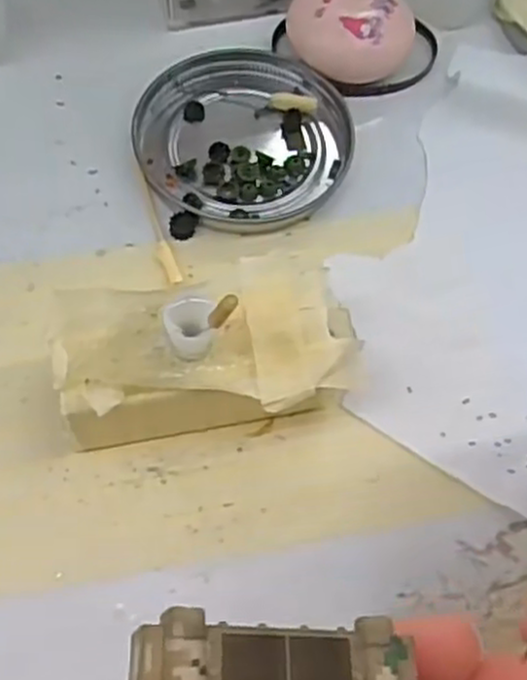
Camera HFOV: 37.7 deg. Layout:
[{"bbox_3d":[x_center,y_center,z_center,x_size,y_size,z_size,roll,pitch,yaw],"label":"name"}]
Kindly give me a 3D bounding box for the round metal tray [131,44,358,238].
[{"bbox_3d":[-0.007,-0.079,0.288,0.077,0.010,0.082,1,64,-2],"label":"round metal tray"}]

